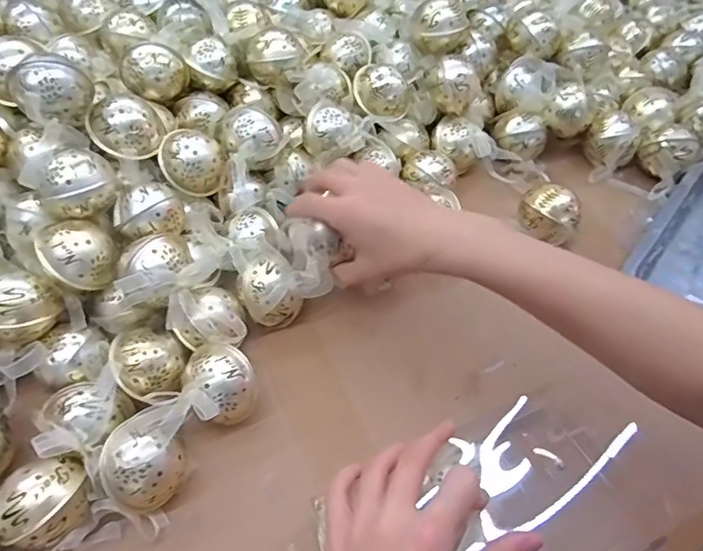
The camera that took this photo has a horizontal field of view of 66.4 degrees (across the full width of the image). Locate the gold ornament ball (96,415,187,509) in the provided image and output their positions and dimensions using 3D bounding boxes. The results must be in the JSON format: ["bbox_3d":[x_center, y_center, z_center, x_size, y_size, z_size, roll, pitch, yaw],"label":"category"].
[{"bbox_3d":[-0.137,0.128,0.363,0.052,0.053,0.053,-29,59,-20],"label":"gold ornament ball"}]

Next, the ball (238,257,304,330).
[{"bbox_3d":[-0.067,0.015,0.442,0.046,0.049,0.041,-18,56,-13],"label":"ball"}]

